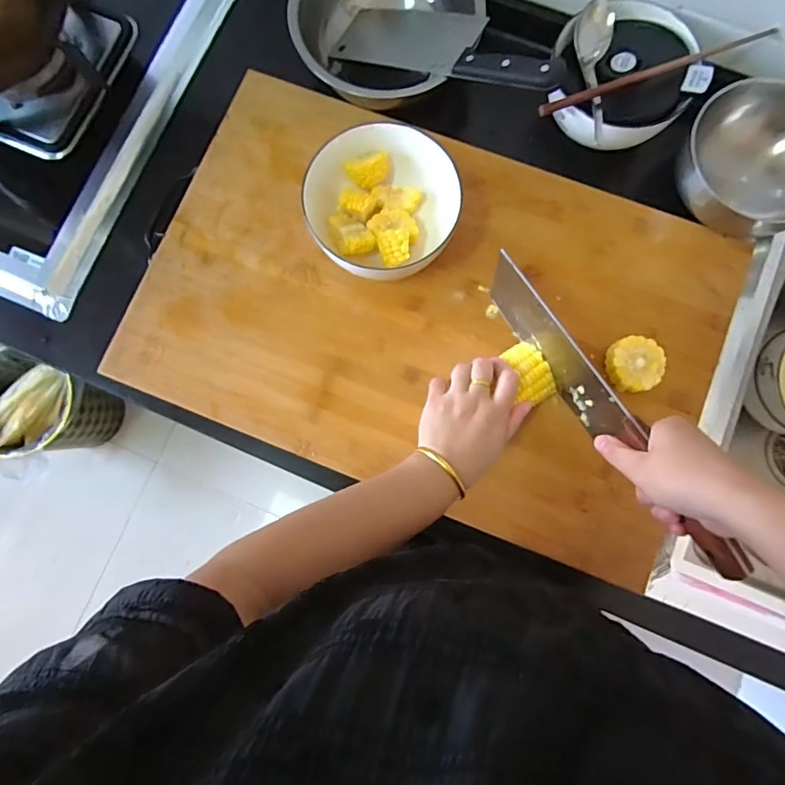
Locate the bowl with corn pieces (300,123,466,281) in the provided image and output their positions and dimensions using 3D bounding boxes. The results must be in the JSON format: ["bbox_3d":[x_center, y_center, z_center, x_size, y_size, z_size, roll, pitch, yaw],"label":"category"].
[{"bbox_3d":[-0.011,-0.182,0.479,0.153,0.079,0.144,-1,81,3],"label":"bowl with corn pieces"}]

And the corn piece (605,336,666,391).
[{"bbox_3d":[0.245,-0.028,0.476,0.054,0.026,0.053,-1,81,3],"label":"corn piece"}]

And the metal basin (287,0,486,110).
[{"bbox_3d":[-0.011,-0.403,0.523,0.192,0.078,0.172,22,83,7],"label":"metal basin"}]

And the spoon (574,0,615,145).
[{"bbox_3d":[0.203,-0.319,0.478,0.036,0.033,0.149,4,81,4],"label":"spoon"}]

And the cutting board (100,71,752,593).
[{"bbox_3d":[0.034,-0.093,0.500,0.588,0.033,0.383,21,81,5],"label":"cutting board"}]

